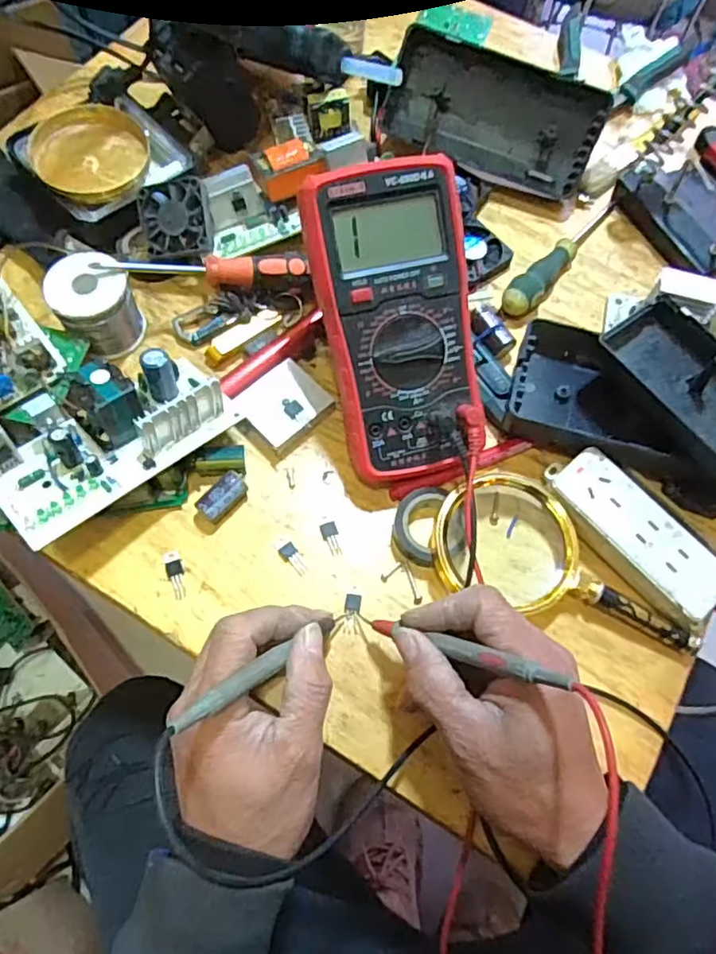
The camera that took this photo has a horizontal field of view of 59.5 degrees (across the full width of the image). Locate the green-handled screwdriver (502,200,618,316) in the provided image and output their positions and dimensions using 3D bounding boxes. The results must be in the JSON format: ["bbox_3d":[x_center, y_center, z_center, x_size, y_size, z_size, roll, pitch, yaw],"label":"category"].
[{"bbox_3d":[0.162,-0.179,0.493,0.023,0.021,0.154,36,70,12],"label":"green-handled screwdriver"}]

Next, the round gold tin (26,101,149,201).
[{"bbox_3d":[-0.201,-0.246,0.471,0.082,0.015,0.082,1,67,-3],"label":"round gold tin"}]

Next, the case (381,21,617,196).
[{"bbox_3d":[0.109,-0.295,0.515,0.169,0.038,0.084,21,112,4],"label":"case"}]

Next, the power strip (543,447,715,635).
[{"bbox_3d":[0.173,0.036,0.396,0.049,0.023,0.123,-39,74,-17],"label":"power strip"}]

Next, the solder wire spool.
[{"bbox_3d":[-0.181,-0.118,0.434,0.051,0.057,0.045,-35,73,-16],"label":"solder wire spool"}]

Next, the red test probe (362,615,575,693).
[{"bbox_3d":[0.046,0.089,0.327,0.011,0.149,0.011,46,67,-27],"label":"red test probe"}]

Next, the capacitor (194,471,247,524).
[{"bbox_3d":[-0.088,0.013,0.407,0.016,0.015,0.034,39,70,13],"label":"capacitor"}]

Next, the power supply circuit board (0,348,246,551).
[{"bbox_3d":[-0.154,-0.030,0.381,0.147,0.045,0.079,-39,74,-17],"label":"power supply circuit board"}]

